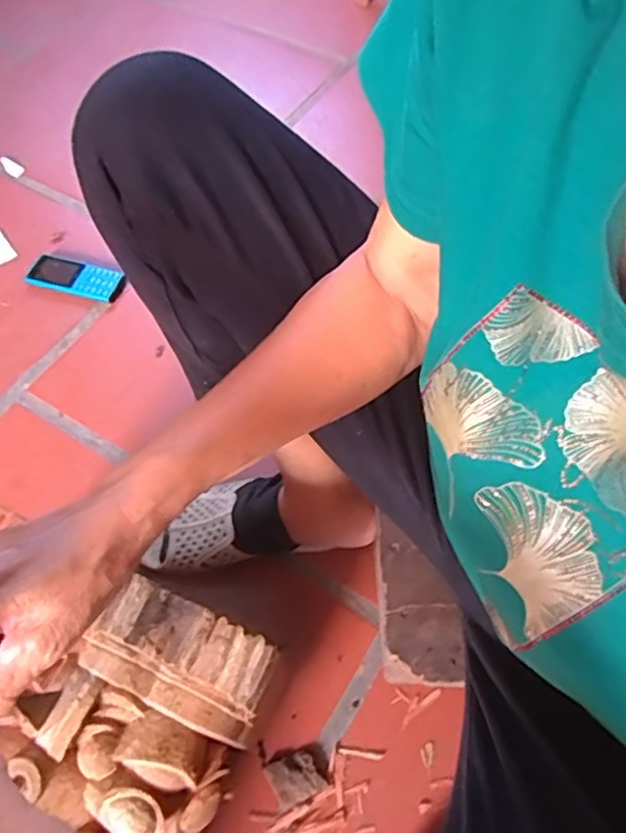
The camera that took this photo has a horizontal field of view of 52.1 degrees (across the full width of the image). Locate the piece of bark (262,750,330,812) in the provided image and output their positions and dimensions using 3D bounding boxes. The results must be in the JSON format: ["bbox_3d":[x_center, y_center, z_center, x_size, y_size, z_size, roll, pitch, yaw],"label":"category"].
[{"bbox_3d":[-0.015,0.311,0.550,0.042,0.009,0.039,-25,63,-16],"label":"piece of bark"}]

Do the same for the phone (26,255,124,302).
[{"bbox_3d":[-0.317,-0.183,0.855,0.133,0.017,0.053,19,60,10],"label":"phone"}]

